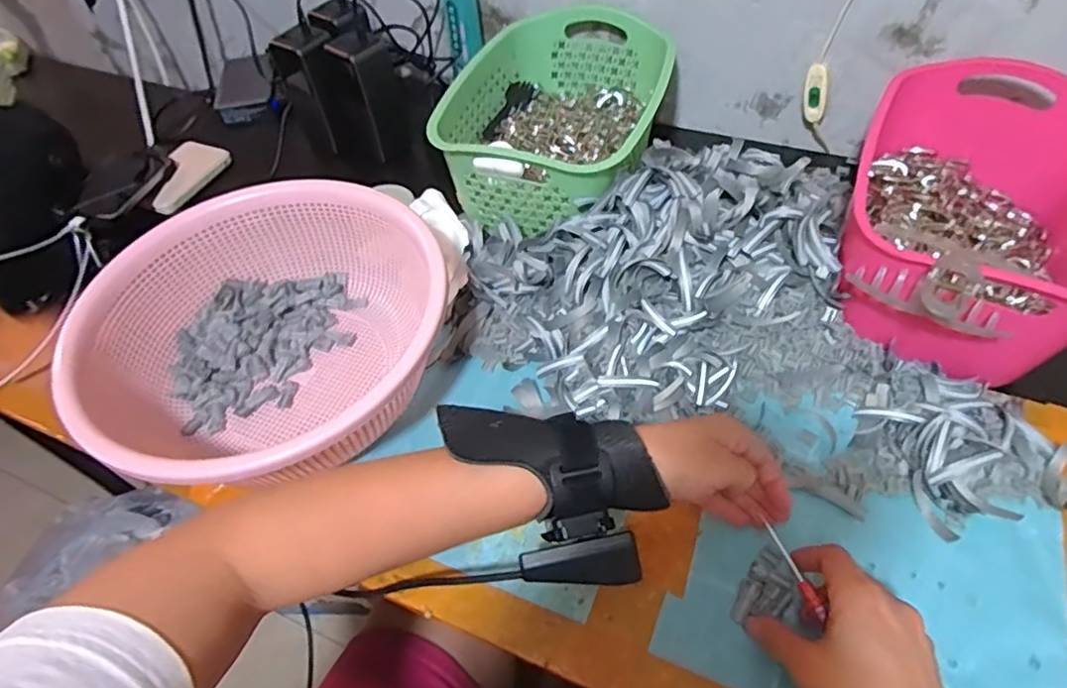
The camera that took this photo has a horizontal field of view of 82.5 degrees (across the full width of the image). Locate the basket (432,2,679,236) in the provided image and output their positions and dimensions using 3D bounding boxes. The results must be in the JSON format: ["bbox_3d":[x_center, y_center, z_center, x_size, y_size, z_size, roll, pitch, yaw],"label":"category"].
[{"bbox_3d":[0.030,-0.238,0.637,0.200,0.094,0.276,13,55,14],"label":"basket"}]

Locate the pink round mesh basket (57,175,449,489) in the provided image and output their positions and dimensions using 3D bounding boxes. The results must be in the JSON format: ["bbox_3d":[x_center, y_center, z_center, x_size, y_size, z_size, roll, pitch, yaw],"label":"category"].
[{"bbox_3d":[-0.200,-0.012,0.500,0.278,0.092,0.267,-2,53,3],"label":"pink round mesh basket"}]

